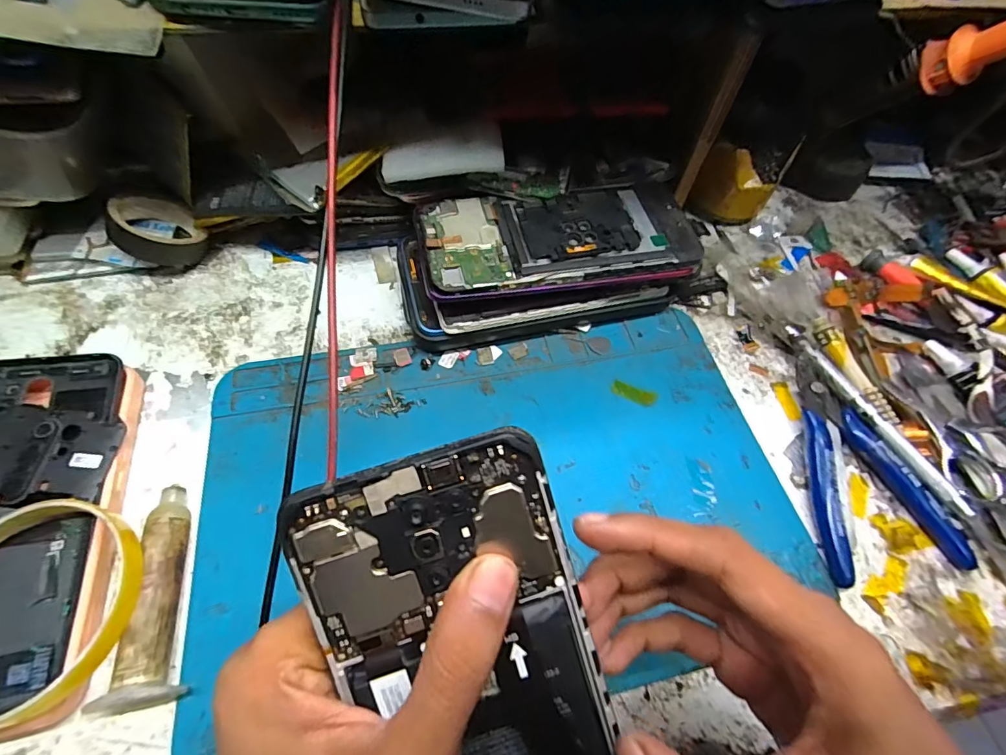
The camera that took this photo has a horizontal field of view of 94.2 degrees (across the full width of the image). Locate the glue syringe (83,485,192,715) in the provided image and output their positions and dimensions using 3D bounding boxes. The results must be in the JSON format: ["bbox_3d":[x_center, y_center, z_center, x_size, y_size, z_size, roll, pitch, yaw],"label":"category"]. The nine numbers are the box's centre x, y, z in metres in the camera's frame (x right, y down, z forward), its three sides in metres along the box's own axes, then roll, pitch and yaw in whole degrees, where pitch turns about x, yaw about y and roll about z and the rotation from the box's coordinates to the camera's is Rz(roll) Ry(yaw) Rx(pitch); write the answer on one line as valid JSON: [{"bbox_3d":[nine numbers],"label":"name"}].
[{"bbox_3d":[-0.149,0.090,0.201,0.026,0.023,0.088,-13,61,-12],"label":"glue syringe"}]

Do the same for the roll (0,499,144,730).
[{"bbox_3d":[-0.191,0.092,0.188,0.083,0.017,0.080,2,59,-3],"label":"roll"}]

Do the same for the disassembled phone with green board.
[{"bbox_3d":[0.033,-0.083,0.275,0.162,0.015,0.072,-6,60,-8],"label":"disassembled phone with green board"}]

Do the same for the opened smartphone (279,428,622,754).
[{"bbox_3d":[-0.004,0.097,0.134,0.070,0.005,0.156,-17,96,-5],"label":"opened smartphone"}]

